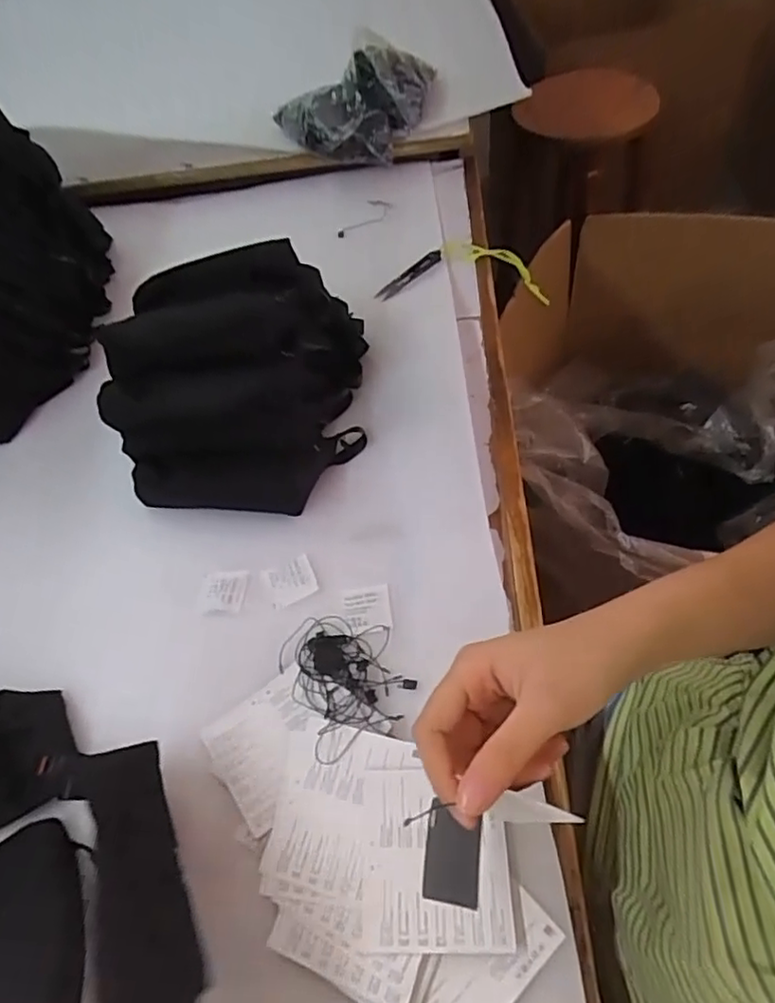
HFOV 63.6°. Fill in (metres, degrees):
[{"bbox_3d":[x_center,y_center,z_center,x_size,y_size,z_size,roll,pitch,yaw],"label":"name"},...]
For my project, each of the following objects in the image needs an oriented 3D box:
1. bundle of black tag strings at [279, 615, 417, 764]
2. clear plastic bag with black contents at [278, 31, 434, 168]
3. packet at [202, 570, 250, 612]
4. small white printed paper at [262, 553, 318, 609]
[{"bbox_3d":[-0.032,0.127,0.469,0.080,0.013,0.100,-31,57,-12],"label":"bundle of black tag strings"},{"bbox_3d":[-0.047,-0.539,0.832,0.218,0.127,0.142,-8,55,4],"label":"clear plastic bag with black contents"},{"bbox_3d":[-0.139,0.075,0.532,0.037,0.008,0.038,-7,55,4],"label":"packet"},{"bbox_3d":[-0.082,0.067,0.528,0.041,0.009,0.041,-22,55,-6],"label":"small white printed paper"}]

